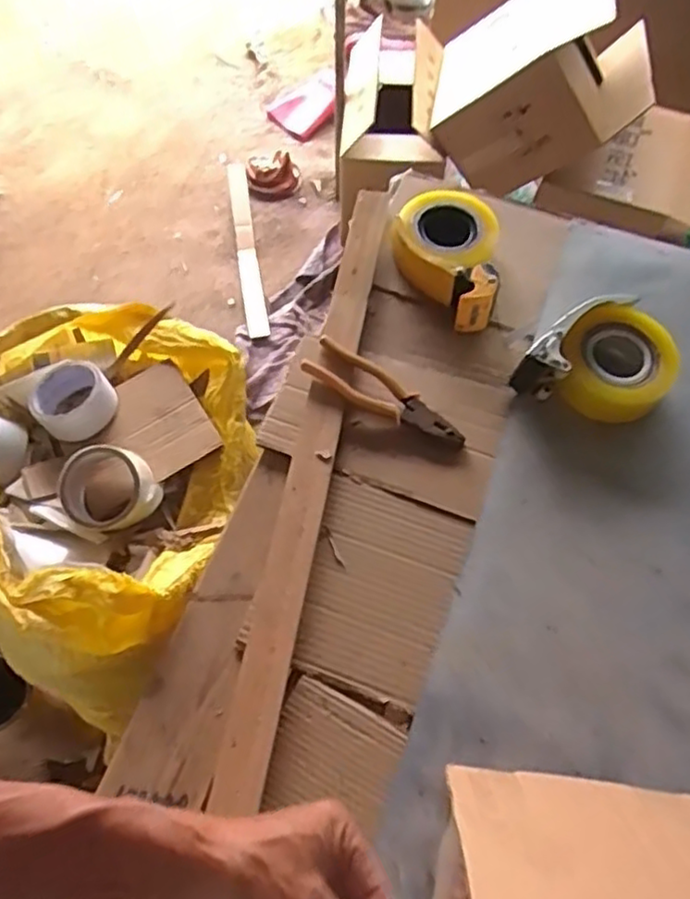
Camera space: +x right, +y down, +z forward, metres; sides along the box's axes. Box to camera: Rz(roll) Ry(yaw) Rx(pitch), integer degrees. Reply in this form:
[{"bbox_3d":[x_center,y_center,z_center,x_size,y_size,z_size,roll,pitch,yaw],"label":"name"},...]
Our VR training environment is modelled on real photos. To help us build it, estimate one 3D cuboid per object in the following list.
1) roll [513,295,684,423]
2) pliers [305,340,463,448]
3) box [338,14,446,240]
[{"bbox_3d":[0.284,-0.088,0.735,0.155,0.076,0.130,-39,71,-17],"label":"roll"},{"bbox_3d":[0.046,-0.059,0.739,0.188,0.026,0.050,29,67,13],"label":"pliers"},{"bbox_3d":[0.108,-0.818,1.561,0.230,0.156,0.275,-1,62,-1],"label":"box"}]

